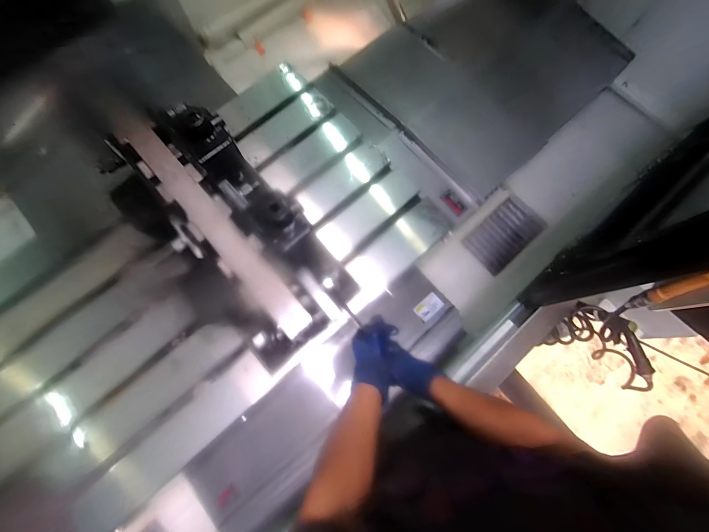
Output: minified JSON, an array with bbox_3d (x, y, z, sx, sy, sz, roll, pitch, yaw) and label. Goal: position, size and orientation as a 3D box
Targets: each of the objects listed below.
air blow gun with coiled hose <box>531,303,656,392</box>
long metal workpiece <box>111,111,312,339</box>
[{"bbox_3d":[0.602,0.186,0.758,0.220,0.174,0.120,28,77,7],"label":"air blow gun with coiled hose"},{"bbox_3d":[-0.214,-0.072,0.472,0.046,0.022,0.428,-40,79,-9],"label":"long metal workpiece"}]

